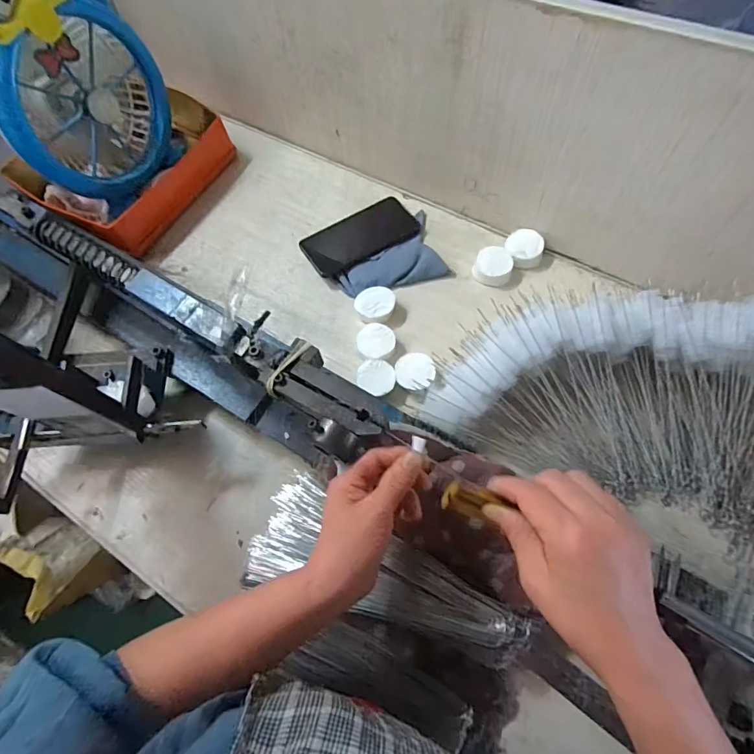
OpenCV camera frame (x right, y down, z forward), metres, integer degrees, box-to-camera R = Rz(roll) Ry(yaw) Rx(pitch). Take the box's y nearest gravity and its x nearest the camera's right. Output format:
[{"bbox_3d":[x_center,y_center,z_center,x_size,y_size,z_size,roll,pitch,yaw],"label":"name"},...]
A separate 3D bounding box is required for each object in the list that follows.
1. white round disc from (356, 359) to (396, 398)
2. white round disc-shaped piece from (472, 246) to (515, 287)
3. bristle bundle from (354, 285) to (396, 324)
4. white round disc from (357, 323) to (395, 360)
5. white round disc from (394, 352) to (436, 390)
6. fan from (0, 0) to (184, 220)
[{"bbox_3d":[-0.001,0.004,0.523,0.045,0.025,0.047,-1,67,2],"label":"white round disc"},{"bbox_3d":[0.153,-0.146,0.576,0.048,0.025,0.051,-1,67,2],"label":"white round disc-shaped piece"},{"bbox_3d":[-0.001,-0.092,0.566,0.050,0.021,0.048,-40,71,-13],"label":"bristle bundle"},{"bbox_3d":[-0.001,-0.040,0.547,0.047,0.023,0.048,-1,67,2],"label":"white round disc"},{"bbox_3d":[0.045,-0.004,0.525,0.046,0.025,0.047,-1,67,2],"label":"white round disc"},{"bbox_3d":[-0.403,-0.384,0.571,0.127,0.286,0.219,36,73,16],"label":"fan"}]

